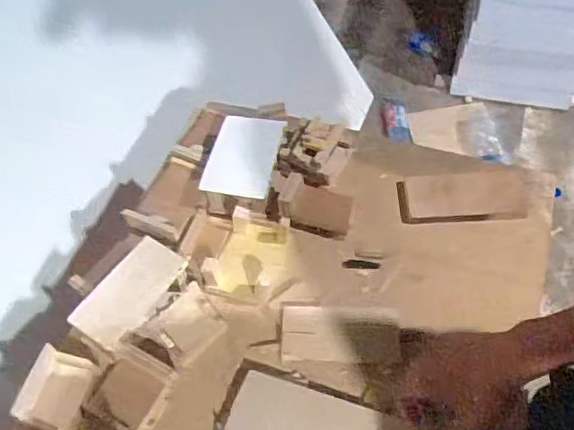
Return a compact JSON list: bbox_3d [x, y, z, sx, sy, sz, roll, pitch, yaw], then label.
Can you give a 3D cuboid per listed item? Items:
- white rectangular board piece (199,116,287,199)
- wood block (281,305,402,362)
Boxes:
[{"bbox_3d":[-0.062,-0.081,0.818,0.092,0.120,0.007,12,23,-15],"label":"white rectangular board piece"},{"bbox_3d":[0.062,0.138,0.682,0.135,0.012,0.065,-2,56,5],"label":"wood block"}]

